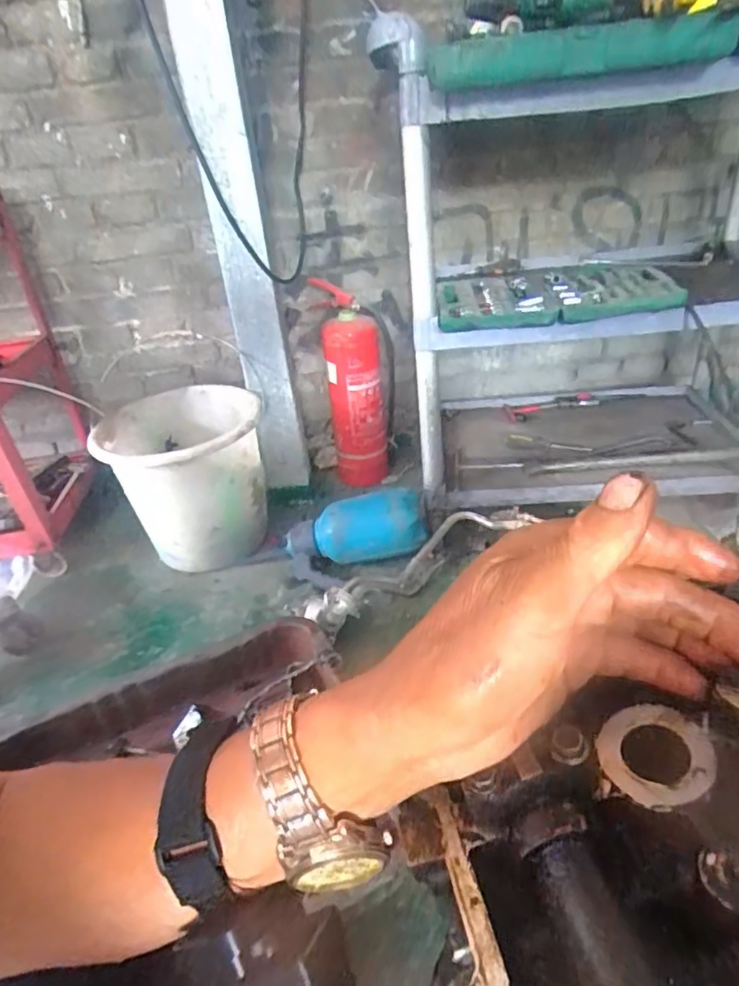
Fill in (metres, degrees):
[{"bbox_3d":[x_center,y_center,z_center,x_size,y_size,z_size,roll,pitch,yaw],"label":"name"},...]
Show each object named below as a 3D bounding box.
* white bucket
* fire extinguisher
[{"bbox_3d":[-0.382,-0.031,1.228,0.328,0.295,0.290,-8,31,-3],"label":"white bucket"},{"bbox_3d":[-0.038,-0.228,1.362,0.139,0.475,0.117,-3,31,5],"label":"fire extinguisher"}]

